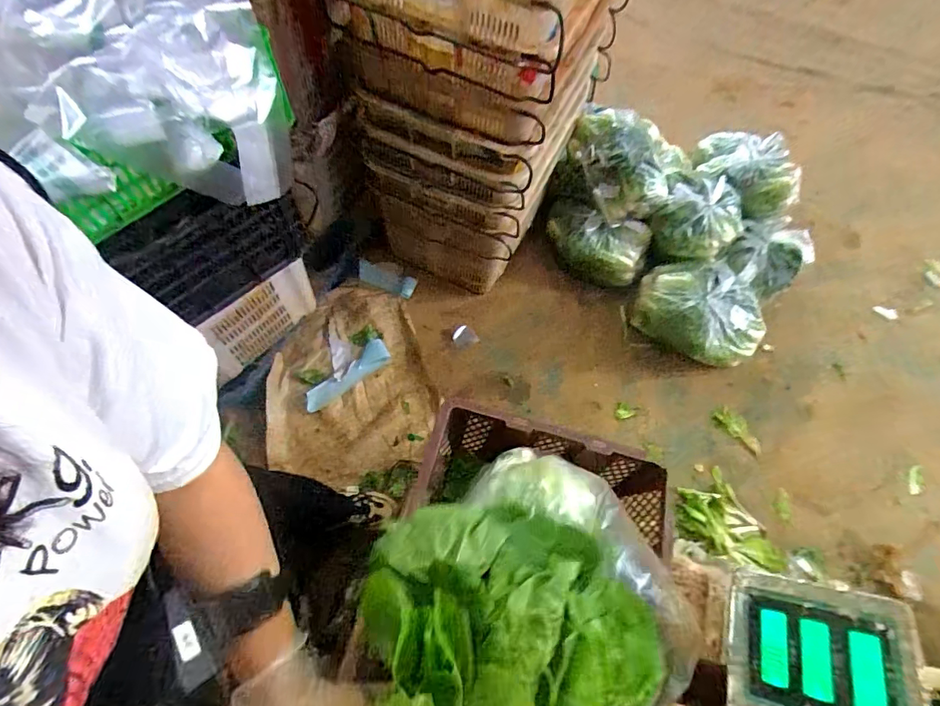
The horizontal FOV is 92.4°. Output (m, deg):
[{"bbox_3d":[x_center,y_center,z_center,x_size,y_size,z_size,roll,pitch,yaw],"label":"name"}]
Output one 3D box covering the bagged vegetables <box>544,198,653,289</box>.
[{"bbox_3d":[0.424,-0.387,1.534,0.357,0.178,0.170,24,65,8],"label":"bagged vegetables"}]

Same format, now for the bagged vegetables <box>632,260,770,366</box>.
[{"bbox_3d":[0.739,-0.142,1.442,0.388,0.196,0.312,0,64,-3],"label":"bagged vegetables"}]

